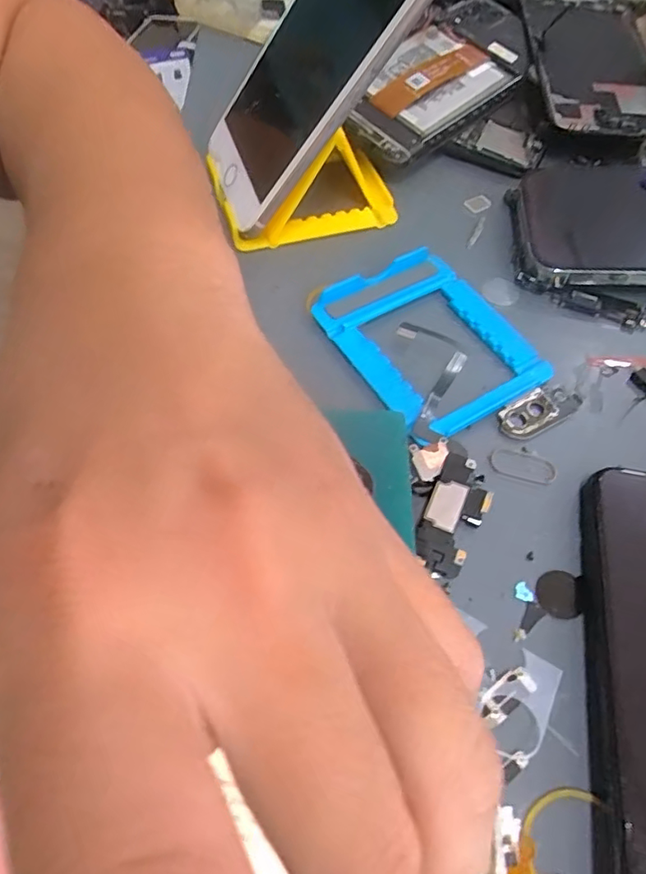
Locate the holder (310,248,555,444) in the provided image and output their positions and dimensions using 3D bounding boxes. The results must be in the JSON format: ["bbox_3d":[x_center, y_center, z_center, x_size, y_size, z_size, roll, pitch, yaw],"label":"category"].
[{"bbox_3d":[0.044,-0.041,0.230,0.067,0.007,0.082,-26,64,-18],"label":"holder"}]

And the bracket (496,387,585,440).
[{"bbox_3d":[0.085,-0.011,0.218,0.036,0.004,0.016,-25,64,-18],"label":"bracket"}]

